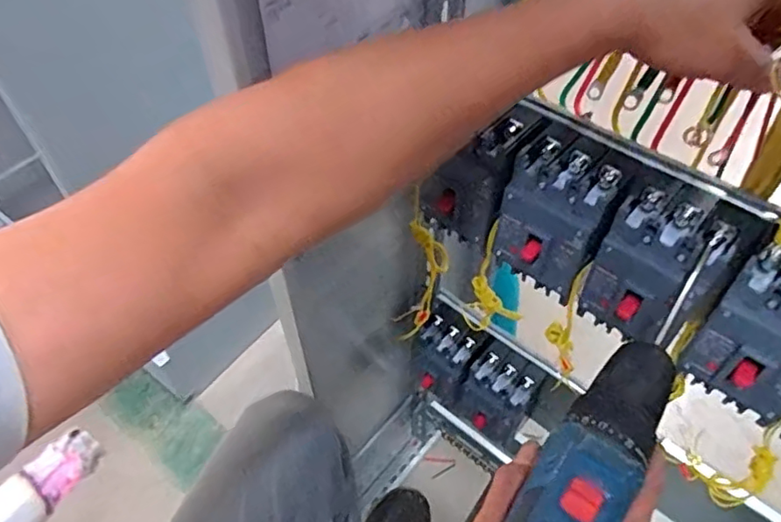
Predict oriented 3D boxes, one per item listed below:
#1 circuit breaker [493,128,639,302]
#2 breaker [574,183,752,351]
[{"bbox_3d":[0.132,-0.034,0.465,0.080,0.107,0.077,29,57,22],"label":"circuit breaker"},{"bbox_3d":[0.193,0.005,0.422,0.078,0.092,0.074,35,59,25],"label":"breaker"}]

